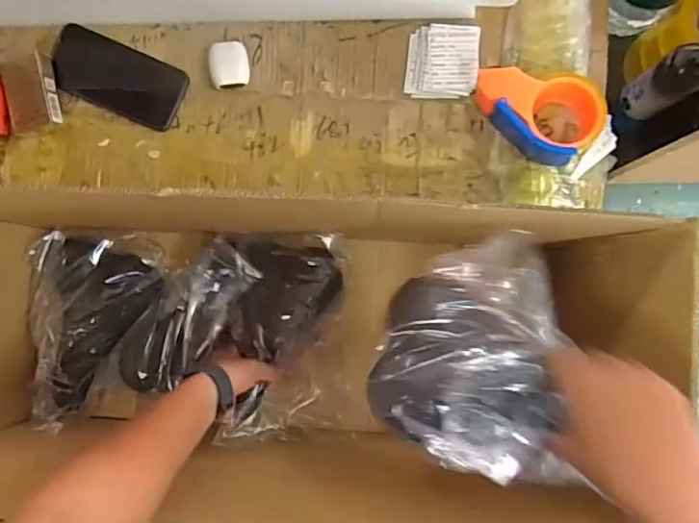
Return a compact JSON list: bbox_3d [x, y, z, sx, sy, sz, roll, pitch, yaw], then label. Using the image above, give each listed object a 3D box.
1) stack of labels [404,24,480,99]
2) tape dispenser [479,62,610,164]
[{"bbox_3d":[0.114,-0.245,0.658,0.085,0.014,0.089,4,89,3],"label":"stack of labels"},{"bbox_3d":[0.211,-0.167,0.617,0.139,0.061,0.088,14,90,3],"label":"tape dispenser"}]

